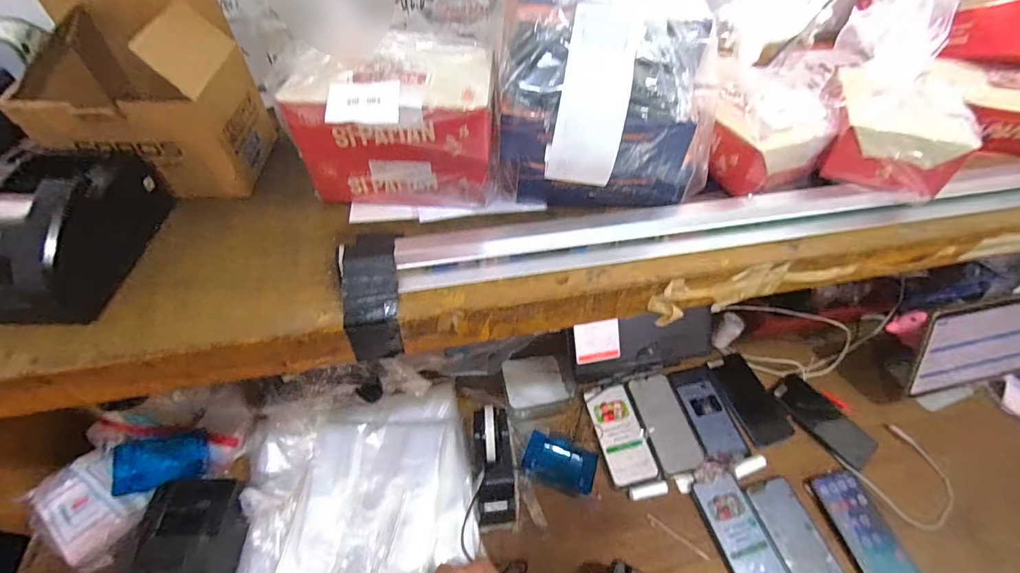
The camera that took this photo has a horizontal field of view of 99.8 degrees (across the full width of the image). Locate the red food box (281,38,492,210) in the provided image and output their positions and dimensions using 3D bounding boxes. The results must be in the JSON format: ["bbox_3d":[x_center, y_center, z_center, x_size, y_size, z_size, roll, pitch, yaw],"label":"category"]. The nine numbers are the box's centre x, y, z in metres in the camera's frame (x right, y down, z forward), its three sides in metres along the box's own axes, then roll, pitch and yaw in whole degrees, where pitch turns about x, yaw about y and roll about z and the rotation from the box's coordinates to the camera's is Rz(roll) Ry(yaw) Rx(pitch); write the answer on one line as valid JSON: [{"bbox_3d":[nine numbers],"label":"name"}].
[{"bbox_3d":[-0.105,-0.148,0.424,0.178,0.137,0.101,4,51,1],"label":"red food box"}]

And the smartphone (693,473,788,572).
[{"bbox_3d":[0.337,0.363,0.624,0.072,0.013,0.162,-11,53,-11],"label":"smartphone"}]

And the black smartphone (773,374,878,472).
[{"bbox_3d":[0.537,0.228,0.737,0.079,0.007,0.161,-25,56,-20],"label":"black smartphone"}]

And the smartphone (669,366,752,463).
[{"bbox_3d":[0.343,0.212,0.731,0.082,0.015,0.163,-7,52,-7],"label":"smartphone"}]

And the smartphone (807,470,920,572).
[{"bbox_3d":[0.519,0.360,0.625,0.085,0.012,0.168,-9,52,-9],"label":"smartphone"}]

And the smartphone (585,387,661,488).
[{"bbox_3d":[0.183,0.240,0.711,0.075,0.009,0.157,-9,52,-9],"label":"smartphone"}]

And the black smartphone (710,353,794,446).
[{"bbox_3d":[0.421,0.193,0.753,0.081,0.009,0.153,-13,53,-12],"label":"black smartphone"}]

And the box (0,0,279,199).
[{"bbox_3d":[-0.365,-0.210,0.402,0.172,0.211,0.146,1,51,-1],"label":"box"}]

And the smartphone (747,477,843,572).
[{"bbox_3d":[0.417,0.371,0.625,0.075,0.008,0.164,-12,53,-11],"label":"smartphone"}]

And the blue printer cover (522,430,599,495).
[{"bbox_3d":[0.079,0.279,0.680,0.110,0.015,0.070,17,53,12],"label":"blue printer cover"}]

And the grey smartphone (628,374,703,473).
[{"bbox_3d":[0.261,0.227,0.721,0.071,0.008,0.161,-10,52,-9],"label":"grey smartphone"}]

